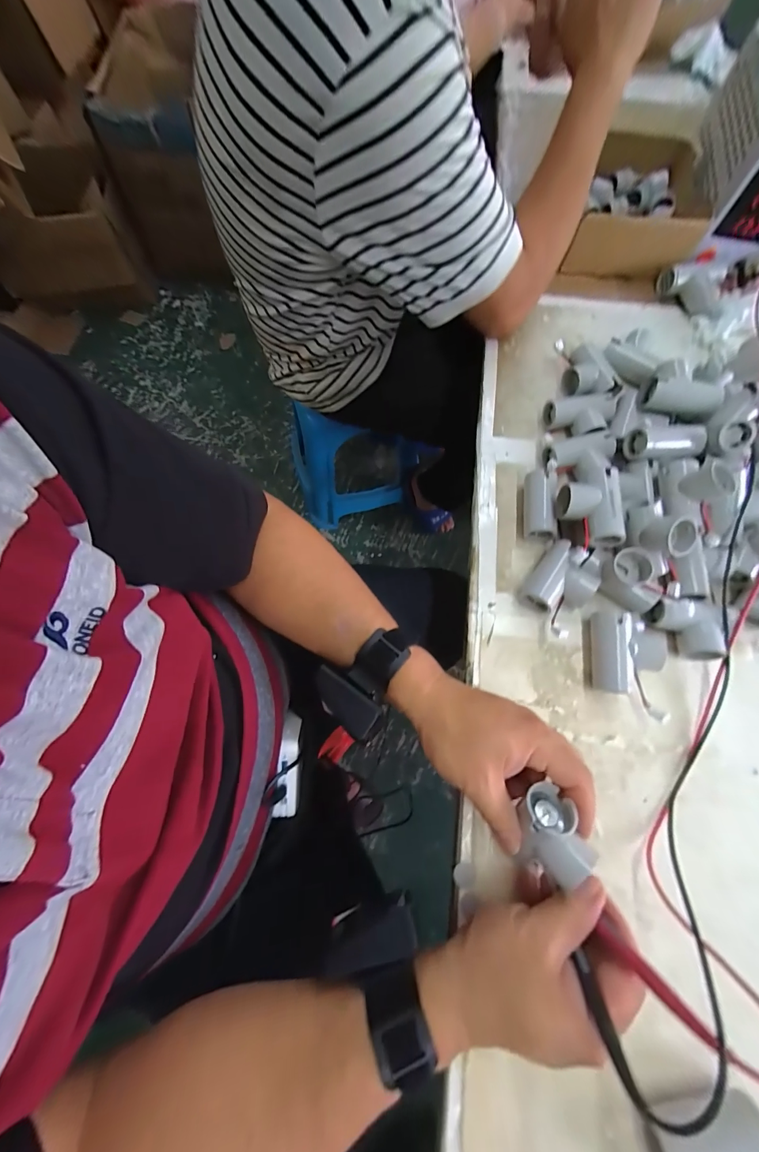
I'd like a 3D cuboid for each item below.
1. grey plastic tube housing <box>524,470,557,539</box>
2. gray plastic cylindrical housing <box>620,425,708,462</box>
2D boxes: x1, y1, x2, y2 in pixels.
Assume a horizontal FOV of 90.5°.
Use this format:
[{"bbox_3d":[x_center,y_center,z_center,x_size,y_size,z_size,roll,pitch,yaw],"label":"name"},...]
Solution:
[{"bbox_3d":[0.172,-0.076,0.409,0.030,0.032,0.069,5,71,1],"label":"grey plastic tube housing"},{"bbox_3d":[0.318,-0.147,0.414,0.085,0.029,0.034,-5,71,-3],"label":"gray plastic cylindrical housing"}]

